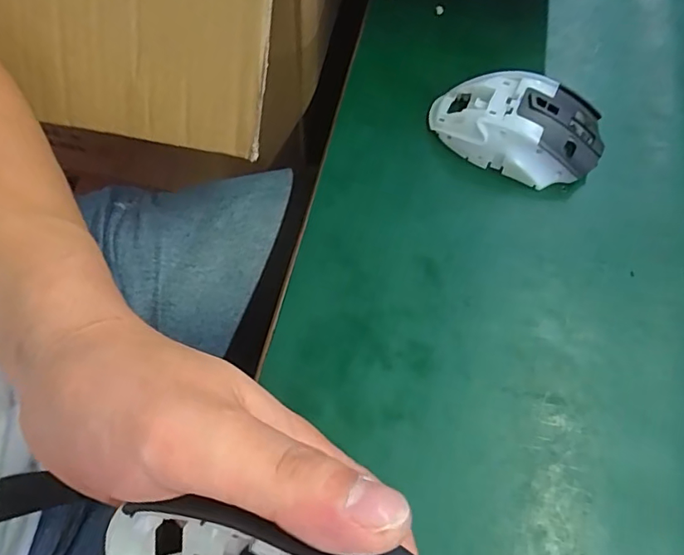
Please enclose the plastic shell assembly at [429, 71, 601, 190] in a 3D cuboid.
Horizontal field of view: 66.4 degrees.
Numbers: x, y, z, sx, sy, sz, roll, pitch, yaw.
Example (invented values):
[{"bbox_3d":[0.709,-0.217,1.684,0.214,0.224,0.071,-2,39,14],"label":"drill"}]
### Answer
[{"bbox_3d":[0.117,-0.101,0.354,0.110,0.038,0.060,10,65,8],"label":"plastic shell assembly"}]

